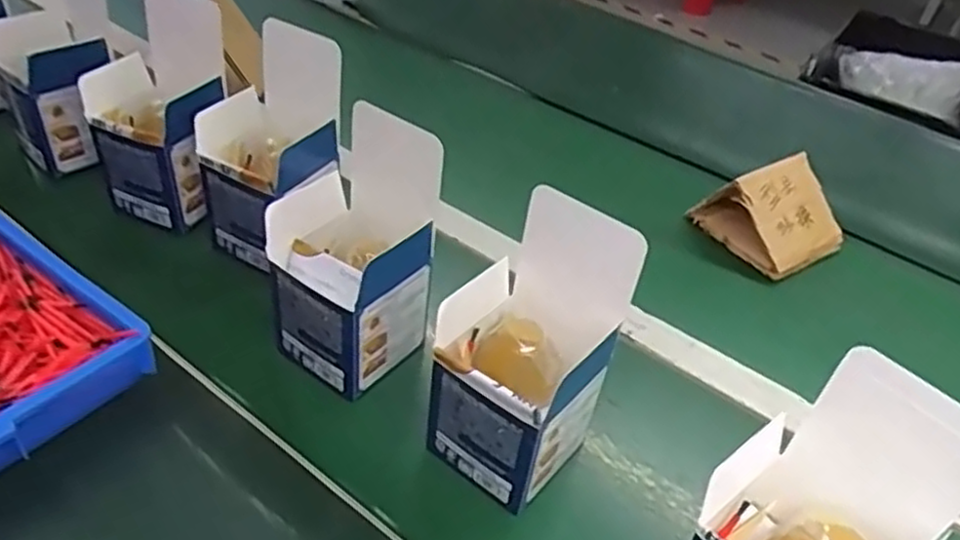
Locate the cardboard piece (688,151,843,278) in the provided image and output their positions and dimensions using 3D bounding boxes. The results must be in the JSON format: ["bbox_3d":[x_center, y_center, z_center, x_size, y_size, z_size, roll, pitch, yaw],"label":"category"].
[{"bbox_3d":[0.289,-0.062,0.712,0.097,0.067,0.113,-19,46,-27],"label":"cardboard piece"}]

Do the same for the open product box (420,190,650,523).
[{"bbox_3d":[0.028,0.049,0.456,0.089,0.171,0.092,33,47,28],"label":"open product box"}]

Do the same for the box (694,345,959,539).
[{"bbox_3d":[0.168,0.140,0.379,0.092,0.176,0.091,-24,49,-31],"label":"box"}]

